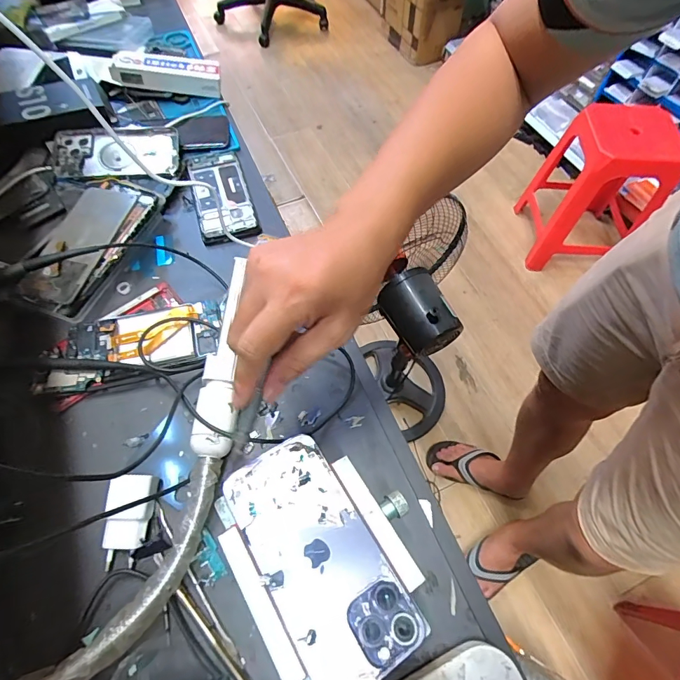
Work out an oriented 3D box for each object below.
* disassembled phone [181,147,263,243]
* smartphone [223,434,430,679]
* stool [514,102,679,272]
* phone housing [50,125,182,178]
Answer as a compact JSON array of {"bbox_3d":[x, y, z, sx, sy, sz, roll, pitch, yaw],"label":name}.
[{"bbox_3d":[-0.161,-0.196,0.547,0.072,0.010,0.163,-17,63,-10],"label":"disassembled phone"},{"bbox_3d":[-0.016,0.147,0.282,0.075,0.007,0.156,-29,66,-16],"label":"smartphone"},{"bbox_3d":[0.843,-0.480,1.368,0.309,0.454,0.328,10,61,4],"label":"stool"},{"bbox_3d":[-0.308,-0.262,0.565,0.163,0.014,0.086,-5,73,-7],"label":"phone housing"}]

